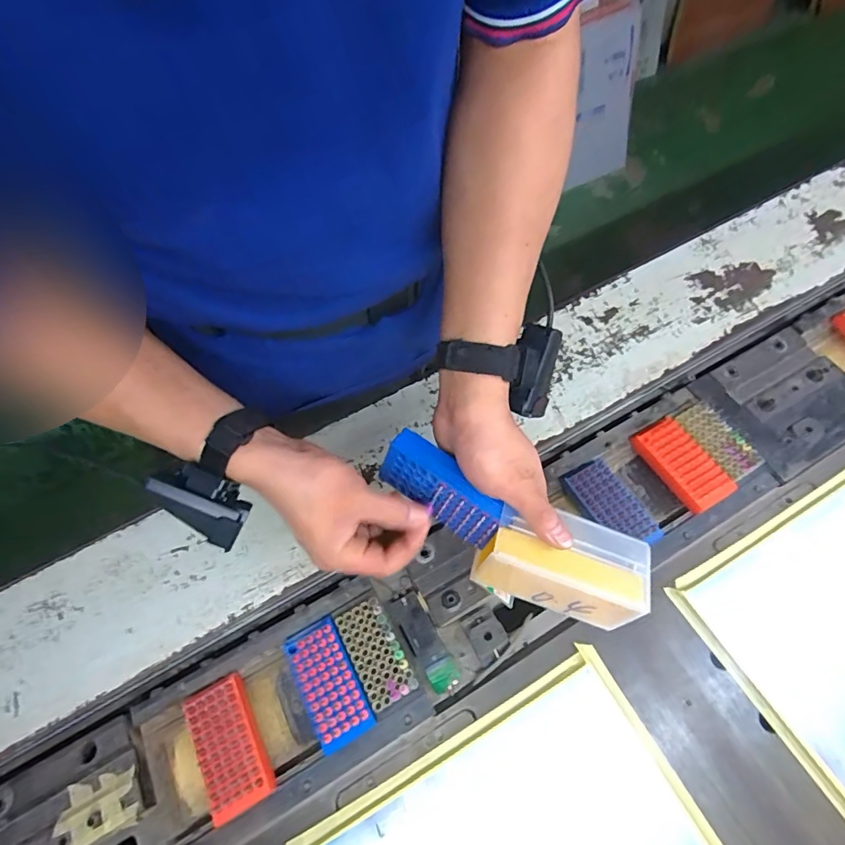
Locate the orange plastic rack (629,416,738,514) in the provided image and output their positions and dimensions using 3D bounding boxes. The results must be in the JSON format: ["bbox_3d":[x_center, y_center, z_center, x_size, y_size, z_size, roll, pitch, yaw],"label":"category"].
[{"bbox_3d":[0.311,0.049,0.578,0.055,0.019,0.113,-30,64,-11],"label":"orange plastic rack"}]

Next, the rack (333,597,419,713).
[{"bbox_3d":[-0.049,0.241,0.506,0.050,0.016,0.100,-28,63,-10],"label":"rack"}]

